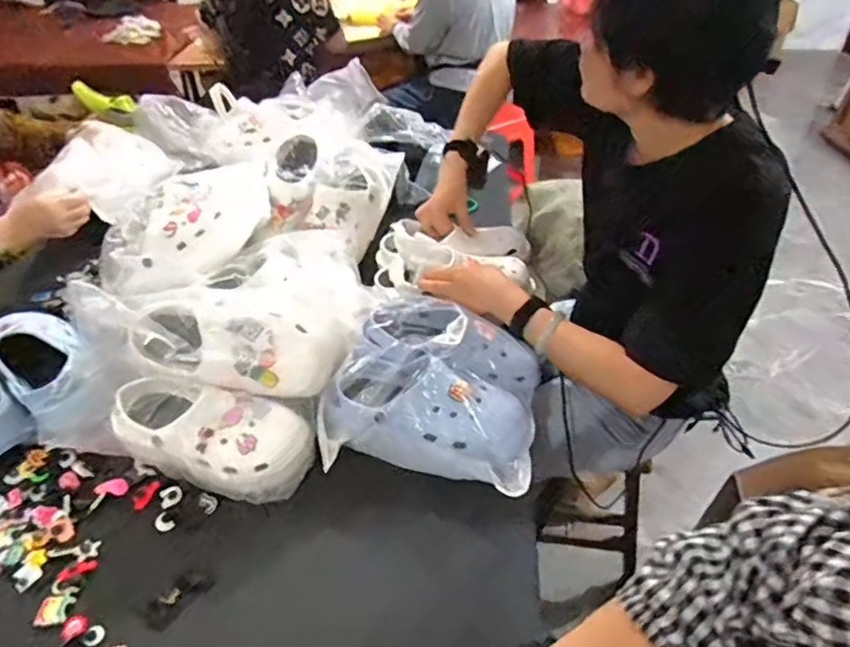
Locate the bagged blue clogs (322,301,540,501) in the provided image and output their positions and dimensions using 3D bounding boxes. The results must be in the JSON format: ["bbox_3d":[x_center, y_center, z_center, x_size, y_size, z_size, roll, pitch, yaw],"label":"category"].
[{"bbox_3d":[0.010,0.086,0.746,0.272,0.104,0.246,7,43,9],"label":"bagged blue clogs"}]

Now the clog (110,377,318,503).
[{"bbox_3d":[-0.262,0.135,0.697,0.243,0.086,0.095,19,43,-3],"label":"clog"}]

